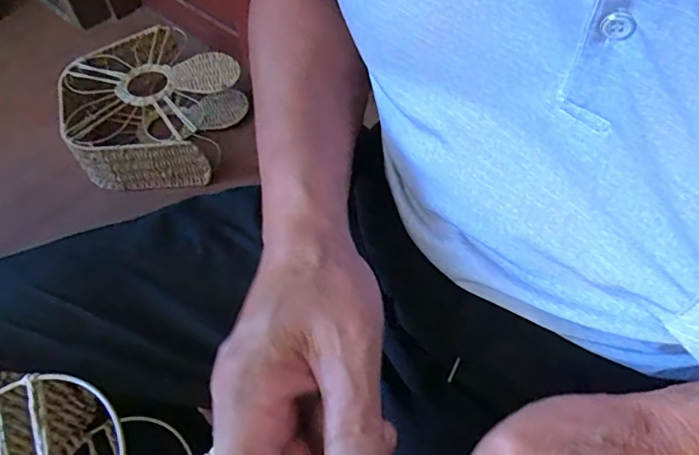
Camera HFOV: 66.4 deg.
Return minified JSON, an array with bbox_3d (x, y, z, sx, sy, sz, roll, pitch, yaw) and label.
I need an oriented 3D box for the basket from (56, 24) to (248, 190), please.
[{"bbox_3d":[-0.381,-0.250,1.061,0.325,0.115,0.350,-3,54,1],"label":"basket"}]

